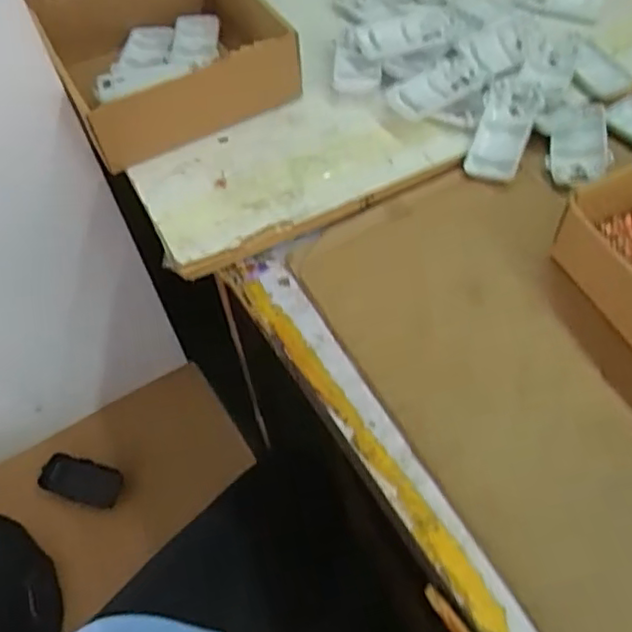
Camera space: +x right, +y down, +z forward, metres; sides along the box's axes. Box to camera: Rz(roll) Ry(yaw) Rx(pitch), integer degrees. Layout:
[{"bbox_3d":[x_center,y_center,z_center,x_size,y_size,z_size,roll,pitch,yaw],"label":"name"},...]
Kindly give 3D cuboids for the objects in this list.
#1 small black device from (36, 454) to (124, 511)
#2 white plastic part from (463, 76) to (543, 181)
[{"bbox_3d":[-0.314,0.218,0.846,0.104,0.036,0.054,13,58,12],"label":"small black device"},{"bbox_3d":[0.168,-0.169,0.564,0.045,0.019,0.102,18,80,14],"label":"white plastic part"}]

